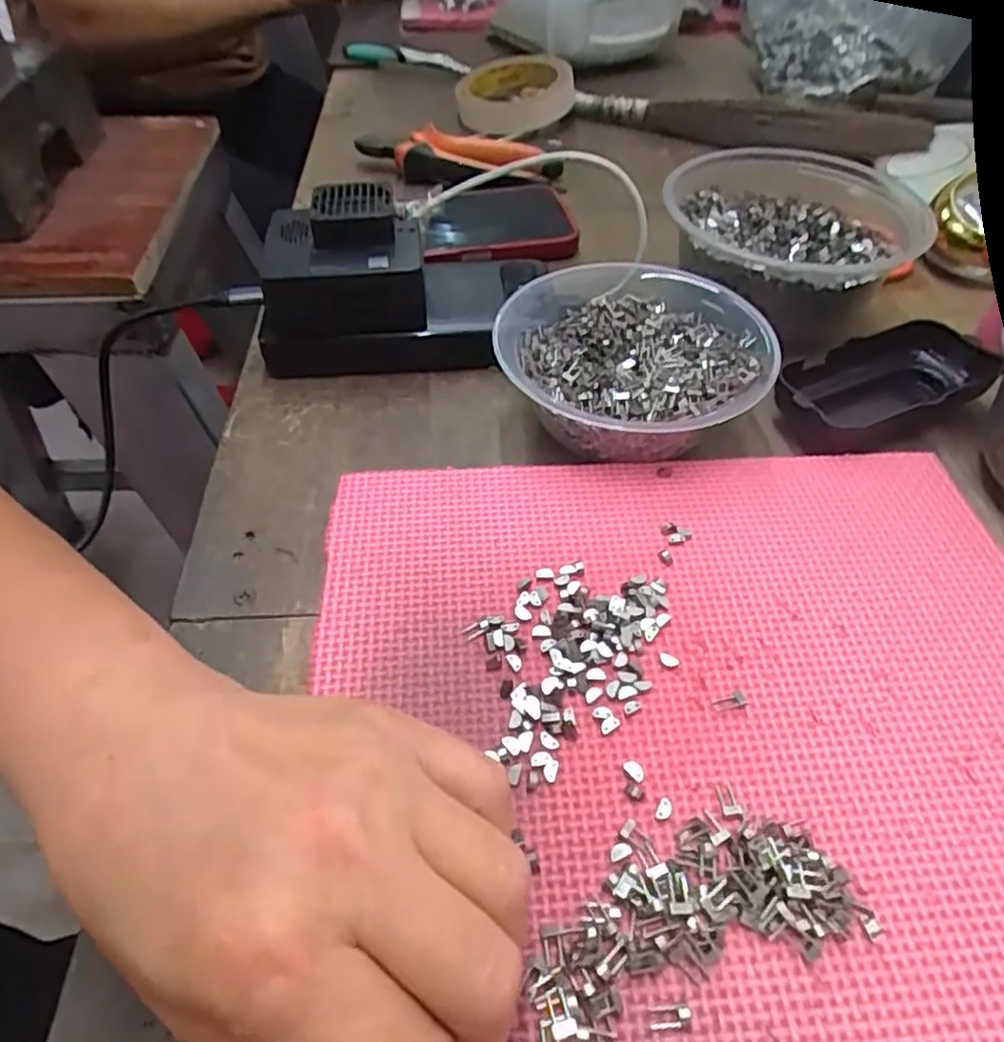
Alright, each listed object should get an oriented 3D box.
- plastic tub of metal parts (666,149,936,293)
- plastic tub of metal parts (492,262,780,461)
[{"bbox_3d":[0.162,-0.164,0.405,0.136,0.042,0.135,-2,47,2],"label":"plastic tub of metal parts"},{"bbox_3d":[0.060,-0.076,0.339,0.116,0.040,0.127,-1,50,1],"label":"plastic tub of metal parts"}]

